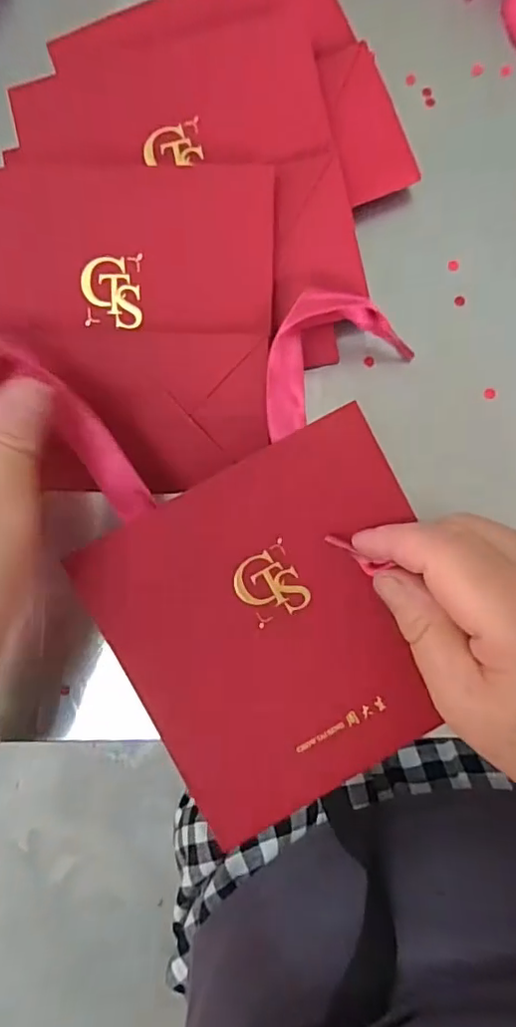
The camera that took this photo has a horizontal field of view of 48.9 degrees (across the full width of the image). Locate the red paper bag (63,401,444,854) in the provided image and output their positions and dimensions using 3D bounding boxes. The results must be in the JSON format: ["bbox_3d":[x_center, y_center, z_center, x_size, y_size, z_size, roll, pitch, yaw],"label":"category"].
[{"bbox_3d":[0.013,0.047,0.240,0.136,0.010,0.137,-29,94,-7],"label":"red paper bag"}]

